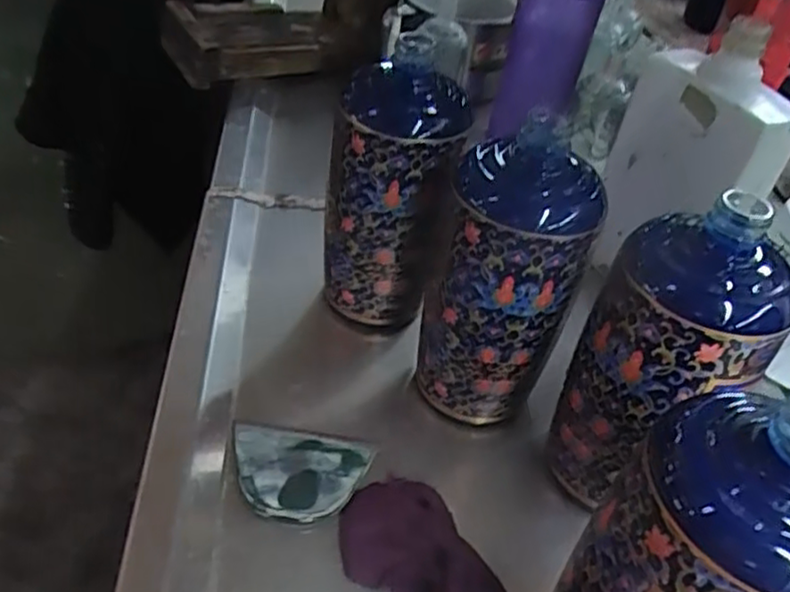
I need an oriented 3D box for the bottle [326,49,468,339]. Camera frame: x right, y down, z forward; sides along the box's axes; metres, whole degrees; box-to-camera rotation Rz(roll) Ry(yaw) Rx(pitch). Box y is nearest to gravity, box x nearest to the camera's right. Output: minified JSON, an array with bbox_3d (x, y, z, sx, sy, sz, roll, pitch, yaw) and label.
[{"bbox_3d":[-0.003,-0.060,0.452,0.079,0.168,0.064,12,43,6],"label":"bottle"}]

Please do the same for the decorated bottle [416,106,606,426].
[{"bbox_3d":[0.059,-0.005,0.397,0.081,0.168,0.067,17,44,12],"label":"decorated bottle"}]

